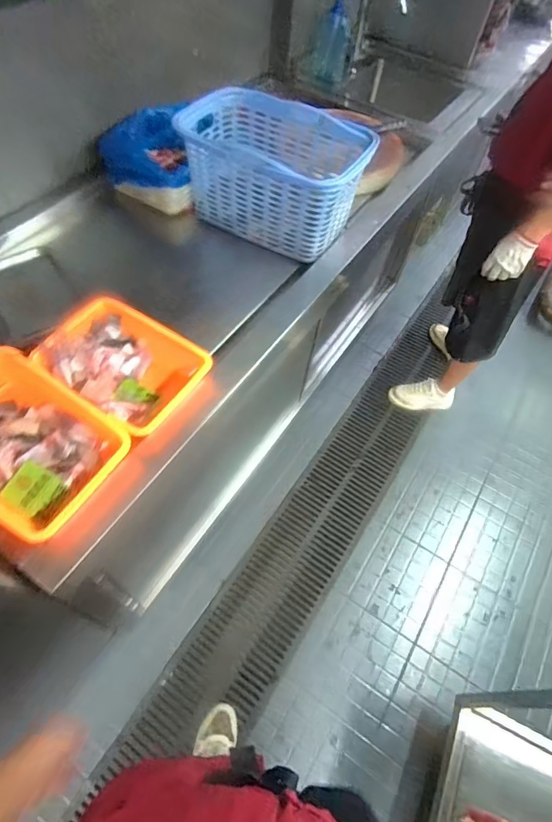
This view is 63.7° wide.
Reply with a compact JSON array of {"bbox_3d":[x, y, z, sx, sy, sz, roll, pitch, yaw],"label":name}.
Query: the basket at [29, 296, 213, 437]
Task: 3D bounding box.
[{"bbox_3d":[-0.301,-0.094,0.919,0.308,0.082,0.232,31,61,15],"label":"basket"}]

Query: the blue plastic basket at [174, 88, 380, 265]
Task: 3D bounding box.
[{"bbox_3d":[0.004,-0.620,1.169,0.455,0.231,0.309,27,60,13],"label":"blue plastic basket"}]

